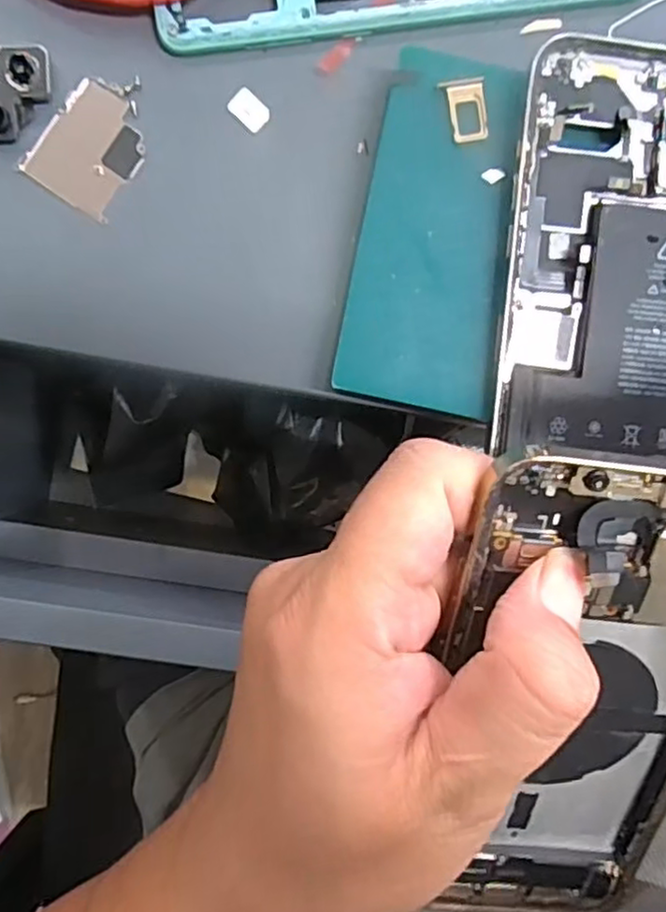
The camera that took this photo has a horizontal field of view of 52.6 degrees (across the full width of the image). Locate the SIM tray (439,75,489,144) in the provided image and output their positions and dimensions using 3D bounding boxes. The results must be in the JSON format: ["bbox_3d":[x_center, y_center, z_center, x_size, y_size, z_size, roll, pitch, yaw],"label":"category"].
[{"bbox_3d":[0.041,-0.106,0.207,0.013,0.004,0.019,-12,97,-3],"label":"SIM tray"}]

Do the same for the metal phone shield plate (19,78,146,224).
[{"bbox_3d":[-0.078,-0.100,0.216,0.031,0.004,0.037,33,90,-4],"label":"metal phone shield plate"}]

